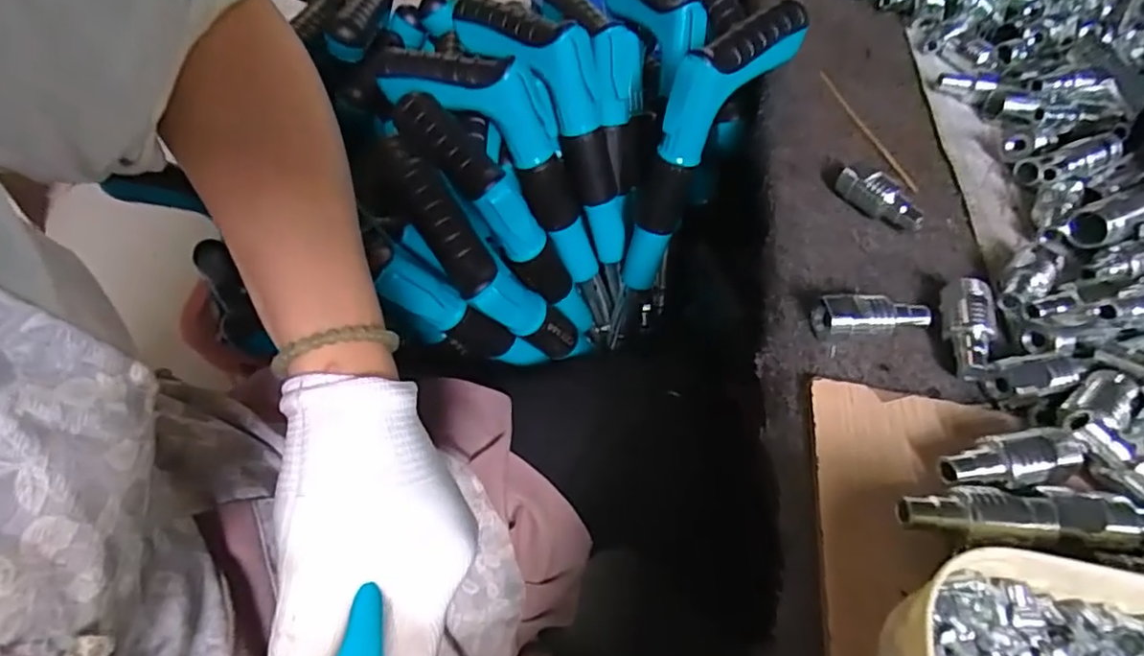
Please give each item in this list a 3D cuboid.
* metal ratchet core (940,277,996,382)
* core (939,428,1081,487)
[{"bbox_3d":[0.188,0.000,0.294,0.021,0.017,0.053,19,53,10],"label":"metal ratchet core"},{"bbox_3d":[0.172,0.056,0.245,0.053,0.021,0.019,-8,53,-11],"label":"core"}]

